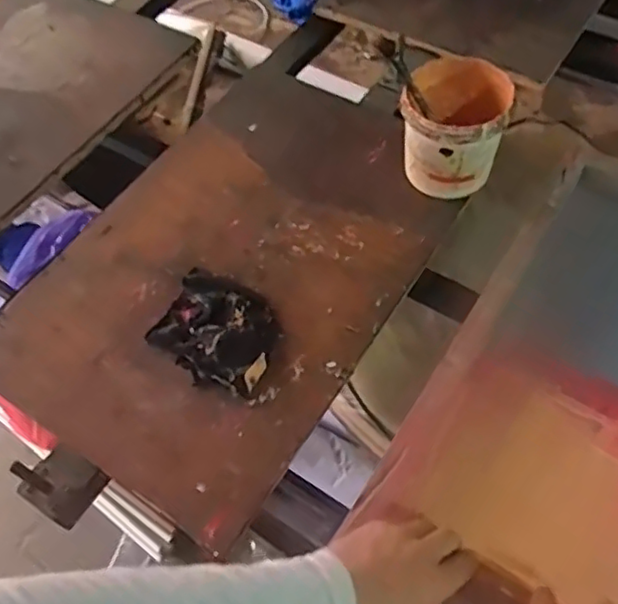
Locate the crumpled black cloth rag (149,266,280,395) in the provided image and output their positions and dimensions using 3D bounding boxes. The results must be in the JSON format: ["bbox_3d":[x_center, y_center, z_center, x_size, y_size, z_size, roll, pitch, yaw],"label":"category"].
[{"bbox_3d":[-0.101,0.025,0.719,0.145,0.031,0.123,26,61,20],"label":"crumpled black cloth rag"}]

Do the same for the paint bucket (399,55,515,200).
[{"bbox_3d":[0.176,-0.206,0.794,0.118,0.132,0.125,-2,56,3],"label":"paint bucket"}]

